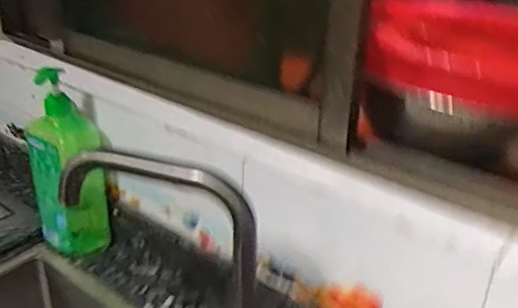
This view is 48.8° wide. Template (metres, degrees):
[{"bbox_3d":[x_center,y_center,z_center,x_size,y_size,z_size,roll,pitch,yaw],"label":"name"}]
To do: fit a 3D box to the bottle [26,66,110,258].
[{"bbox_3d":[-0.267,0.021,0.804,0.093,0.269,0.093,-9,30,-22],"label":"bottle"}]

